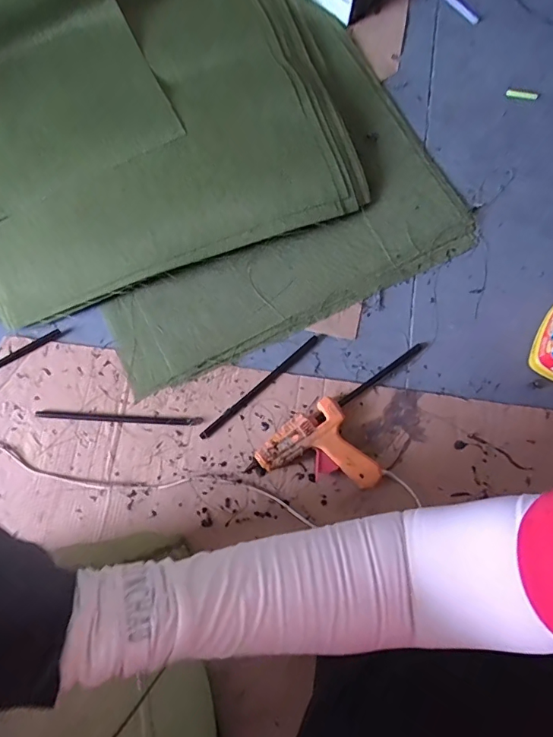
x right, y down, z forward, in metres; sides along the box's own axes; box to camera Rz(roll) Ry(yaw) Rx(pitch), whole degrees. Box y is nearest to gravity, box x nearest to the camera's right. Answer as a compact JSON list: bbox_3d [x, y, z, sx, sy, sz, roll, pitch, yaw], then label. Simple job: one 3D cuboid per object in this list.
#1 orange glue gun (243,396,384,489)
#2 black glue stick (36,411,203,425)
[{"bbox_3d":[0.062,0.153,0.746,0.168,0.041,0.155,-34,77,-9],"label":"orange glue gun"},{"bbox_3d":[-0.267,0.084,0.780,0.276,0.006,0.015,3,75,1],"label":"black glue stick"}]

